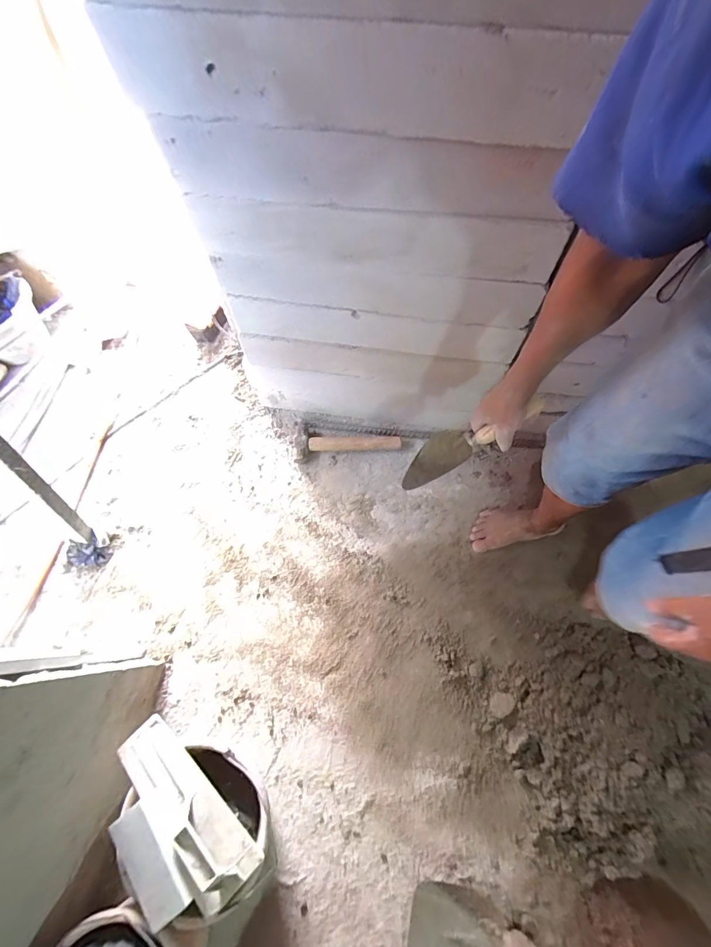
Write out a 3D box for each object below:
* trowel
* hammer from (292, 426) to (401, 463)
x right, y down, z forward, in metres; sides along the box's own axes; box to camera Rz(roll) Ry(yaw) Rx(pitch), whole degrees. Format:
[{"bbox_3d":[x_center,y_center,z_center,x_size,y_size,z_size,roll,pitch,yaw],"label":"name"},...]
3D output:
[{"bbox_3d":[0.201,-0.058,0.746,0.084,0.310,0.058,3,63,-37],"label":"trowel"},{"bbox_3d":[-0.020,-0.082,1.092,0.279,0.034,0.092,-1,68,-1],"label":"hammer"}]

